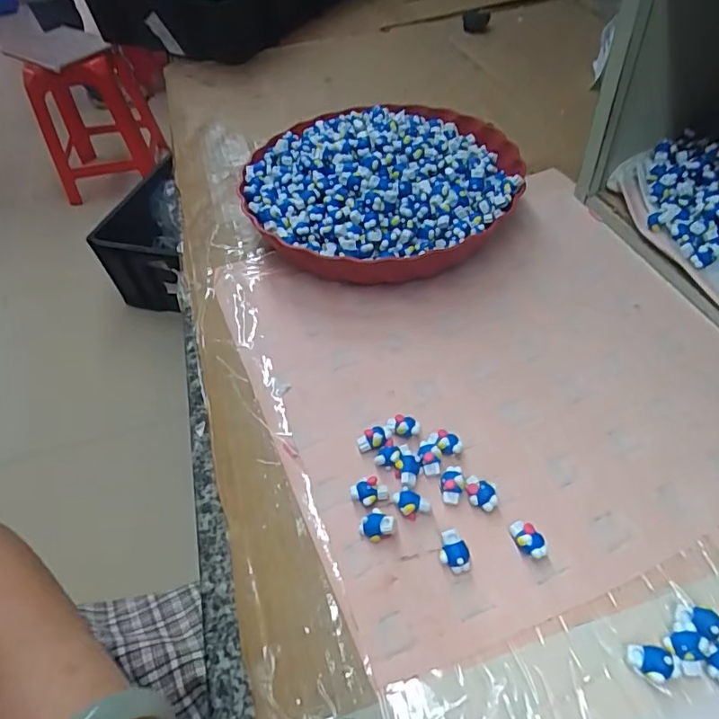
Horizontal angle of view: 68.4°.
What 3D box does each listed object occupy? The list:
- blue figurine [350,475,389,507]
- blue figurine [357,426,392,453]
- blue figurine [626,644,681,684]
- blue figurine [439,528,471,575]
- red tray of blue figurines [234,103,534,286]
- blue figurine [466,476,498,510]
[{"bbox_3d":[0.006,0.079,0.311,0.022,0.011,0.014,-12,49,-5],"label":"blue figurine"},{"bbox_3d":[0.010,0.050,0.335,0.022,0.011,0.012,-18,49,-11],"label":"blue figurine"},{"bbox_3d":[0.137,0.141,0.246,0.021,0.011,0.014,3,49,8],"label":"blue figurine"},{"bbox_3d":[0.051,0.104,0.285,0.016,0.013,0.019,-5,48,1],"label":"blue figurine"},{"bbox_3d":[0.020,-0.155,0.468,0.232,0.071,0.243,10,50,14],"label":"red tray of blue figurines"},{"bbox_3d":[0.070,0.078,0.307,0.018,0.012,0.016,13,51,16],"label":"blue figurine"}]

